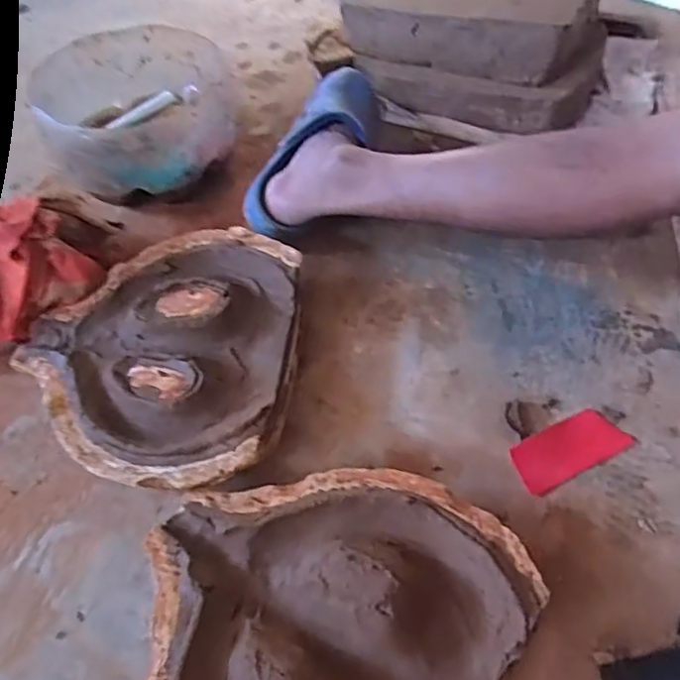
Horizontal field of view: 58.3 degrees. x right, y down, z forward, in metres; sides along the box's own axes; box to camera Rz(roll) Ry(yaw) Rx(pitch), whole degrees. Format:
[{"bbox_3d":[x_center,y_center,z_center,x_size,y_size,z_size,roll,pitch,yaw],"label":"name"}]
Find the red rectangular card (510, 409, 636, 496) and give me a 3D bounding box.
[{"bbox_3d":[0.204,0.094,0.541,0.107,0.012,0.046,-23,55,-14],"label":"red rectangular card"}]

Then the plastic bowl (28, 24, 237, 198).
[{"bbox_3d":[-0.254,-0.284,0.793,0.236,0.126,0.239,-2,53,2],"label":"plastic bowl"}]

